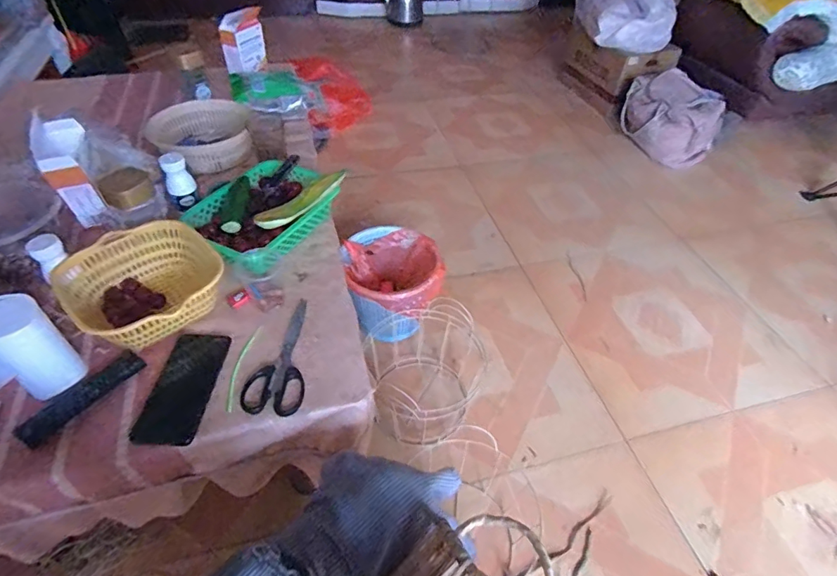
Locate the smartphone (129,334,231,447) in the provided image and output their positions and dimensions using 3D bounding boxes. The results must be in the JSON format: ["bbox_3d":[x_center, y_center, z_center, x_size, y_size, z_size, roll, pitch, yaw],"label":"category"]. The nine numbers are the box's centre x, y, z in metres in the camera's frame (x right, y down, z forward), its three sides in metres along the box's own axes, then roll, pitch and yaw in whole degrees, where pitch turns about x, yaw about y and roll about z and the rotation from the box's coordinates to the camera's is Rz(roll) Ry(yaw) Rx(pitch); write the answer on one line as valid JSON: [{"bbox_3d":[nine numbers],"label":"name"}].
[{"bbox_3d":[-0.309,0.128,0.618,0.077,0.009,0.168,3,47,0],"label":"smartphone"}]

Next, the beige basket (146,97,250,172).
[{"bbox_3d":[-0.454,-0.320,0.981,0.203,0.069,0.196,-21,51,-21],"label":"beige basket"}]

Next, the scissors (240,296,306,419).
[{"bbox_3d":[-0.191,0.094,0.660,0.077,0.017,0.194,2,47,-1],"label":"scissors"}]

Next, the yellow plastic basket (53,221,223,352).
[{"bbox_3d":[-0.389,-0.003,0.687,0.201,0.081,0.196,35,54,27],"label":"yellow plastic basket"}]

